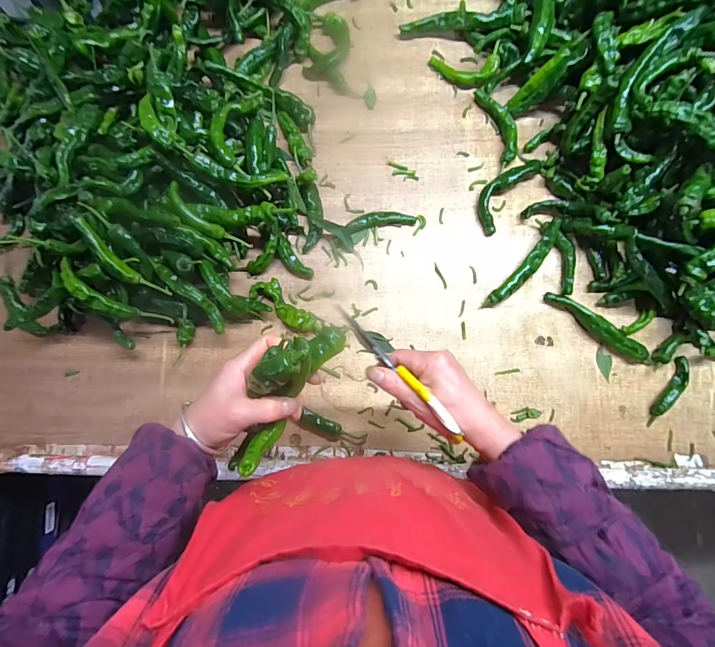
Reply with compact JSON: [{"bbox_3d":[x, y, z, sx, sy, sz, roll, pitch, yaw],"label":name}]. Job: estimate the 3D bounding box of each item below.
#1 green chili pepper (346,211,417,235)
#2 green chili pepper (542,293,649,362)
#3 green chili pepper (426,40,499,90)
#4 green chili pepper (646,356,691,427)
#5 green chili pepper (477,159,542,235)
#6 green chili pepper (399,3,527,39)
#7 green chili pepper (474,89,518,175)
[{"bbox_3d":[0.035,-0.153,0.540,0.098,0.016,0.027,-9,84,0],"label":"green chili pepper"},{"bbox_3d":[0.332,0.003,0.511,0.151,0.027,0.024,37,86,5],"label":"green chili pepper"},{"bbox_3d":[0.166,-0.390,0.562,0.100,0.026,0.057,-5,84,0],"label":"green chili pepper"},{"bbox_3d":[0.429,0.094,0.503,0.019,0.020,0.103,29,85,4],"label":"green chili pepper"},{"bbox_3d":[0.212,-0.194,0.536,0.048,0.023,0.124,36,85,4],"label":"green chili pepper"},{"bbox_3d":[0.157,-0.458,0.559,0.179,0.017,0.028,4,84,14],"label":"green chili pepper"},{"bbox_3d":[0.215,-0.295,0.551,0.037,0.022,0.128,-15,84,-1],"label":"green chili pepper"}]

